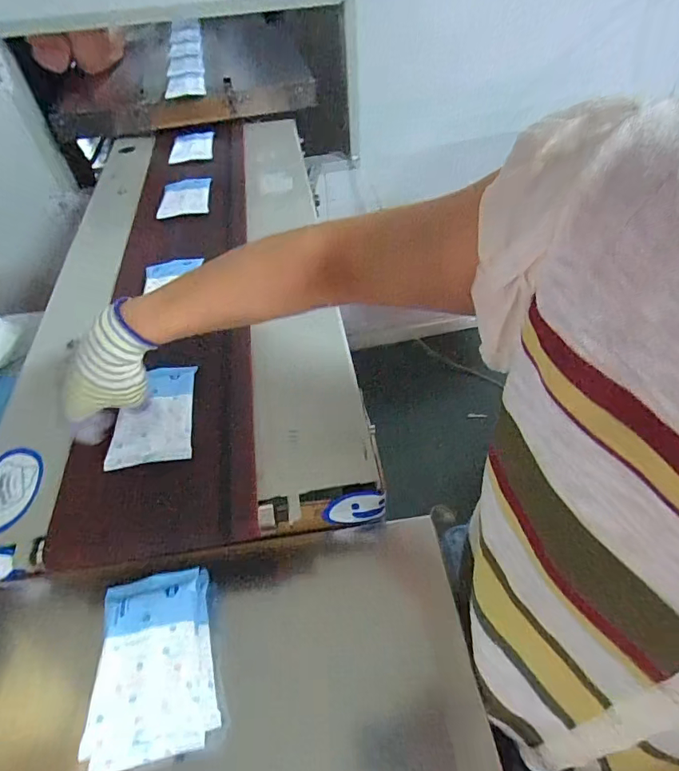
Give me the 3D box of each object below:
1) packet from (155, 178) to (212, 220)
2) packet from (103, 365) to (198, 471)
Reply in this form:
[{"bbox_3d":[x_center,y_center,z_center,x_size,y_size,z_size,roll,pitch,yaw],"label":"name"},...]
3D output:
[{"bbox_3d":[-0.282,-0.350,0.845,0.086,0.014,0.131,-8,50,-3],"label":"packet"},{"bbox_3d":[-0.205,0.029,0.511,0.083,0.013,0.126,-9,51,-4],"label":"packet"}]

